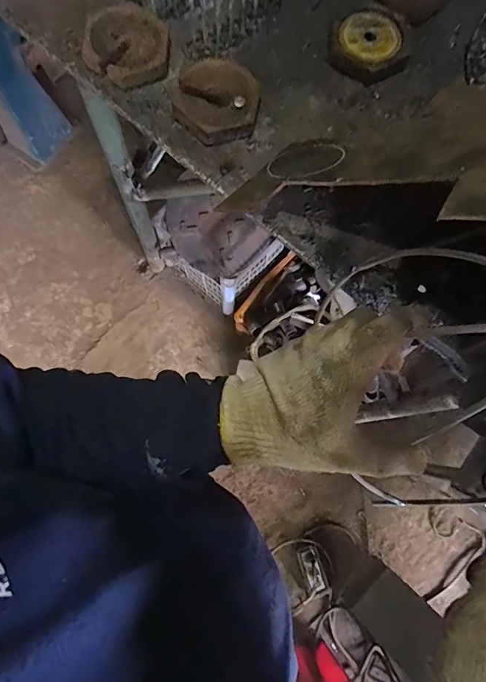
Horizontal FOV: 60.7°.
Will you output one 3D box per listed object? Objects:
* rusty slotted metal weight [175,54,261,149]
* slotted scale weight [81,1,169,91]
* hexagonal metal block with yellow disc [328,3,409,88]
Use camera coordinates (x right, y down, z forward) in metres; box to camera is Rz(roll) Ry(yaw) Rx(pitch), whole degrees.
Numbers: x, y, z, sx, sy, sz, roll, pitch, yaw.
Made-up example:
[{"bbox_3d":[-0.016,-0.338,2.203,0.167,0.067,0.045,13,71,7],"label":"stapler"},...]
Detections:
[{"bbox_3d":[-0.032,-0.291,0.509,0.102,0.036,0.099,-3,78,-2],"label":"rusty slotted metal weight"},{"bbox_3d":[-0.141,-0.363,0.516,0.097,0.031,0.103,0,78,-1],"label":"slotted scale weight"},{"bbox_3d":[0.164,-0.384,0.540,0.096,0.029,0.088,-20,79,-5],"label":"hexagonal metal block with yellow disc"}]

